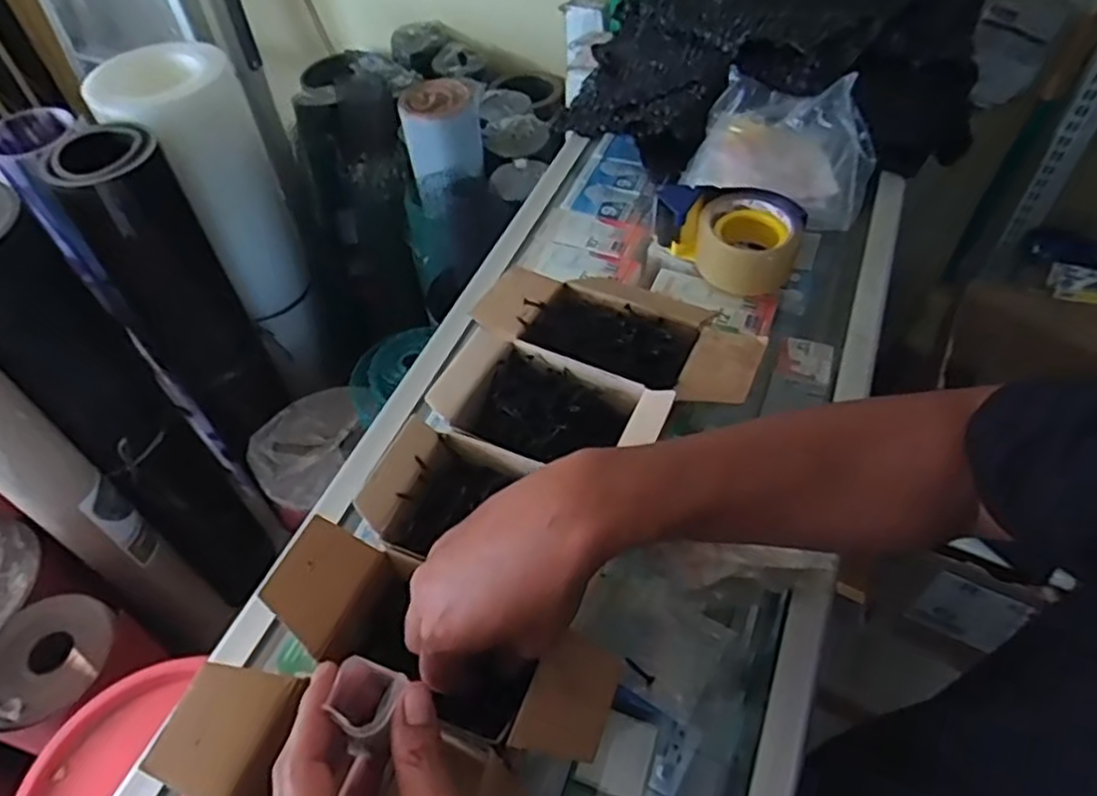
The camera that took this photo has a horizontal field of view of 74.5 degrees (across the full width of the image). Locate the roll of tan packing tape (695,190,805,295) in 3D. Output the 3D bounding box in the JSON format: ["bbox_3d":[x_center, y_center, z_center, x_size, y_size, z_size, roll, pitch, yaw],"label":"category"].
[{"bbox_3d":[0.196,-0.153,0.718,0.094,0.060,0.094,3,52,6],"label":"roll of tan packing tape"}]

